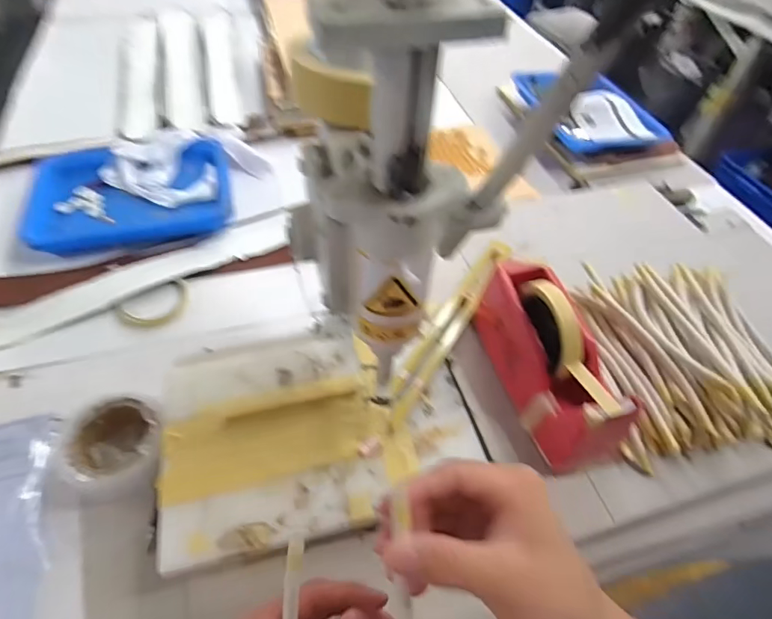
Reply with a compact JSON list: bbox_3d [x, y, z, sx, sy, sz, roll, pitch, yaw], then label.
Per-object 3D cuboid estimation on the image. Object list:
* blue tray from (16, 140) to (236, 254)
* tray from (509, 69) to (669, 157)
[{"bbox_3d":[-0.396,-0.185,0.741,0.290,0.039,0.215,-12,53,-14],"label":"blue tray"},{"bbox_3d":[0.395,-0.407,0.938,0.213,0.053,0.264,-9,53,-12],"label":"tray"}]

